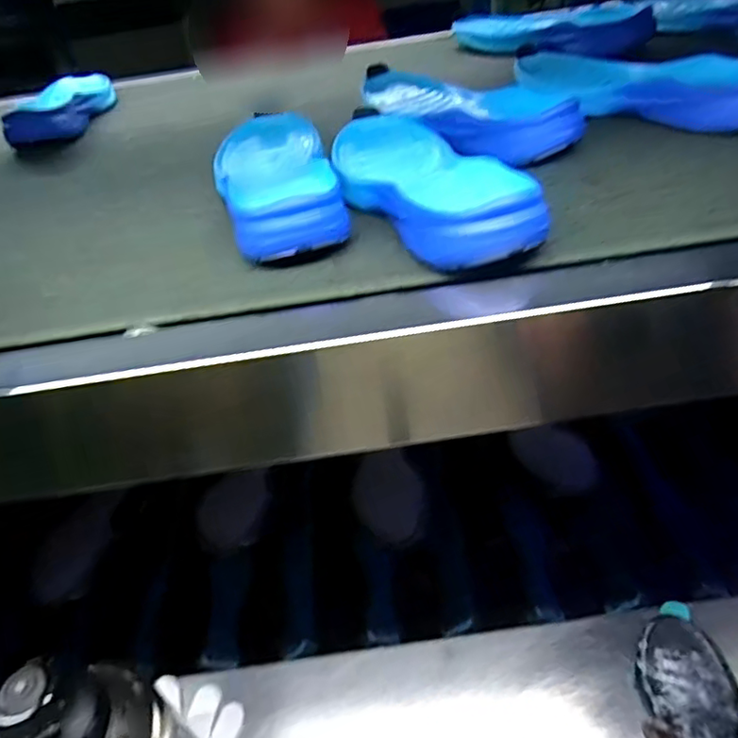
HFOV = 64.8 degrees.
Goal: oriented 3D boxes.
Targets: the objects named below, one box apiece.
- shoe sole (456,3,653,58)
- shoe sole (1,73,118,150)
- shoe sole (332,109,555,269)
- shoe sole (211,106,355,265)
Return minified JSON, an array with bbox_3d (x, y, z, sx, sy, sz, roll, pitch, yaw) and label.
[{"bbox_3d":[0.242,-0.458,0.781,0.273,0.050,0.087,28,51,35],"label":"shoe sole"},{"bbox_3d":[-0.420,-0.374,0.818,0.104,0.037,0.276,-11,39,-5],"label":"shoe sole"},{"bbox_3d":[0.036,-0.152,0.461,0.100,0.043,0.282,-16,40,-11],"label":"shoe sole"},{"bbox_3d":[-0.090,-0.176,0.510,0.103,0.052,0.301,-12,39,-6],"label":"shoe sole"}]

